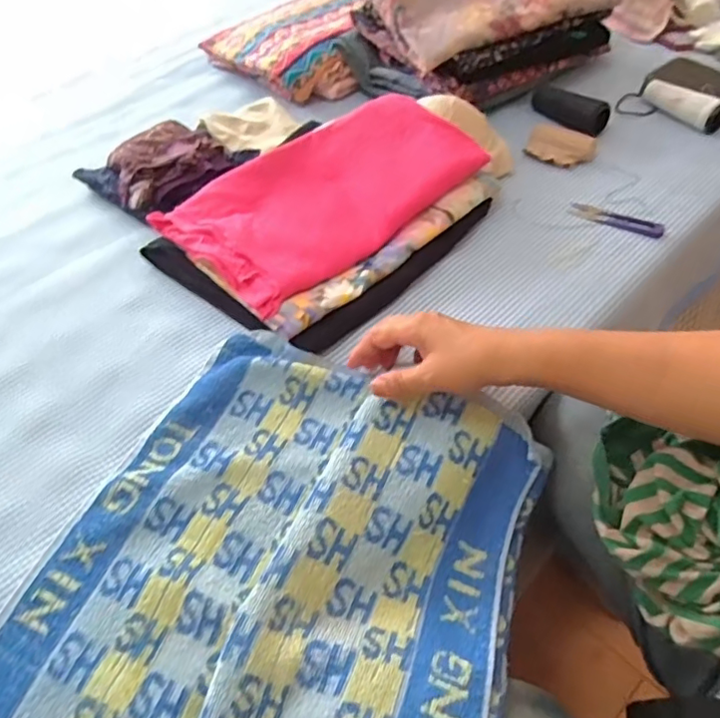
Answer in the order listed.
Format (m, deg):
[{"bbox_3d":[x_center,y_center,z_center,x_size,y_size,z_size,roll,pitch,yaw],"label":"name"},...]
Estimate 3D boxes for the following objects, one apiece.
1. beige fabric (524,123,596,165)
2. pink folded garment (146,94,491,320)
[{"bbox_3d":[0.250,-0.266,0.698,0.080,0.020,0.054,24,61,21],"label":"beige fabric"},{"bbox_3d":[-0.036,-0.185,0.608,0.312,0.029,0.177,-38,69,-18],"label":"pink folded garment"}]

